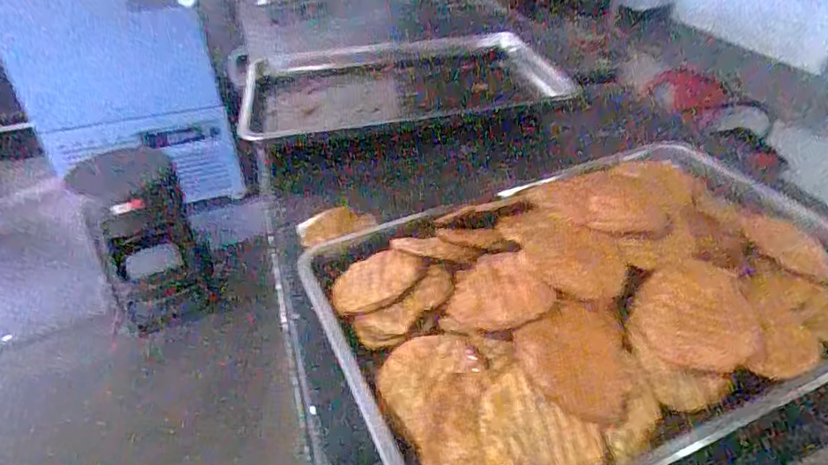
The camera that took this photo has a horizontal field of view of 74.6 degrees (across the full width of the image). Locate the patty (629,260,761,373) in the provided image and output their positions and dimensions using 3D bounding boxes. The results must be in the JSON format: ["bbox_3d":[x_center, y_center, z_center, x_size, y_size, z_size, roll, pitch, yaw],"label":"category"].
[{"bbox_3d":[0.253,0.077,0.500,0.100,0.013,0.104,-7,52,9],"label":"patty"}]

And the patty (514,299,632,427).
[{"bbox_3d":[0.143,0.114,0.479,0.096,0.017,0.103,1,68,-16],"label":"patty"}]

